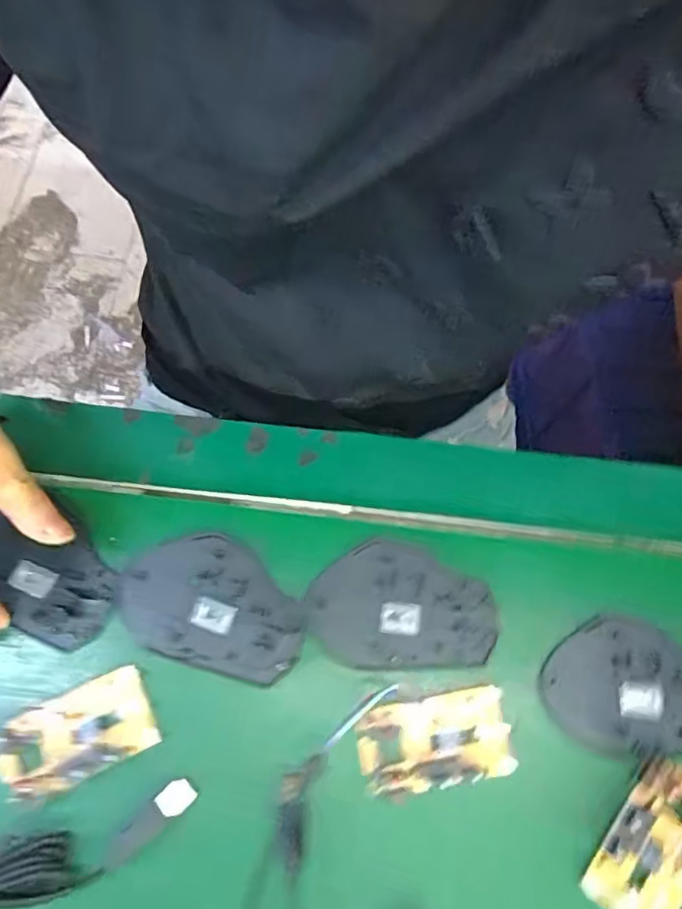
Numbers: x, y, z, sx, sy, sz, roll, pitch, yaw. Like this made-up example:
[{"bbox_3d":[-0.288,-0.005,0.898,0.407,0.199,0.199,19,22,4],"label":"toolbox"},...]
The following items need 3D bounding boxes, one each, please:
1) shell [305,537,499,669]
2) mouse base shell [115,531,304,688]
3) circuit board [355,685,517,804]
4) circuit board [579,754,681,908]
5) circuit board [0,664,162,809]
[{"bbox_3d":[0.035,0.089,0.335,0.108,0.006,0.070,-1,69,-3],"label":"shell"},{"bbox_3d":[-0.075,0.087,0.333,0.108,0.006,0.072,18,69,5],"label":"mouse base shell"},{"bbox_3d":[0.051,0.157,0.306,0.081,0.006,0.044,-8,69,-5],"label":"circuit board"},{"bbox_3d":[0.166,0.206,0.293,0.044,0.008,0.082,39,72,12],"label":"circuit board"},{"bbox_3d":[-0.143,0.150,0.300,0.079,0.013,0.045,-23,71,-11],"label":"circuit board"}]

